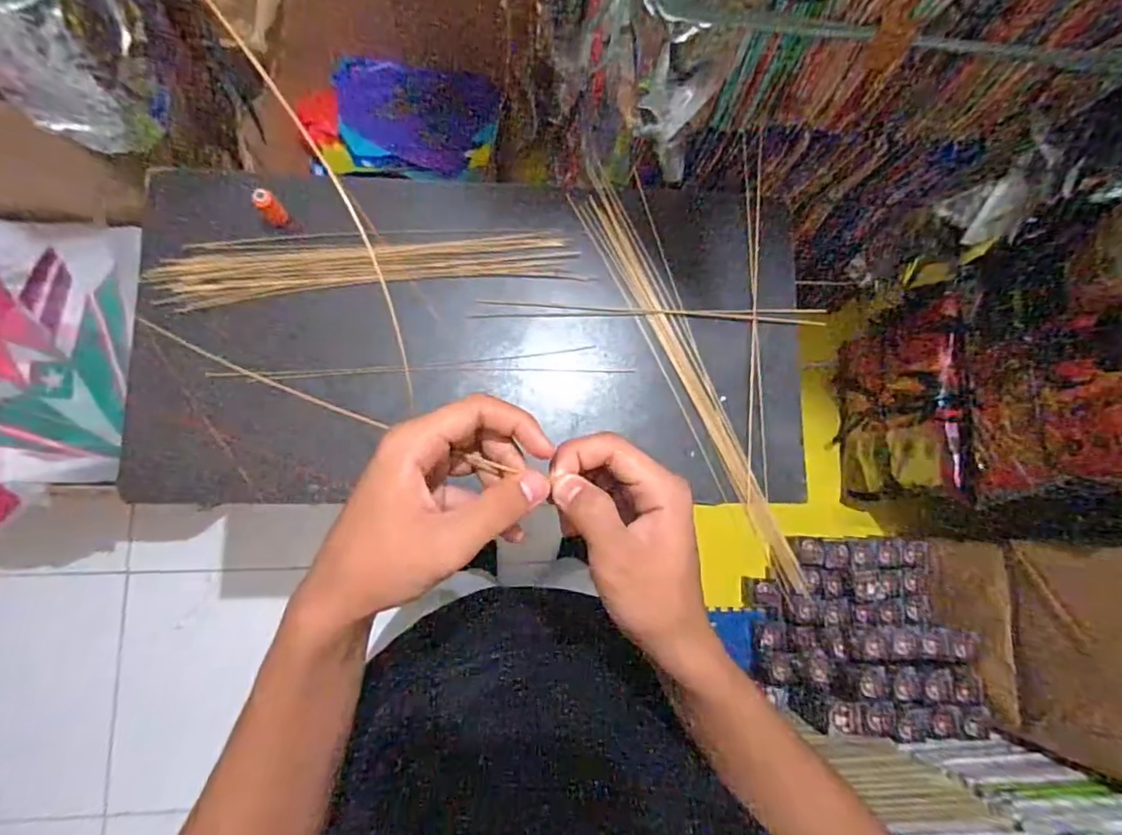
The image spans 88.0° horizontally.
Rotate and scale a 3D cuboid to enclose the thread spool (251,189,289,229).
[{"bbox_3d":[-0.328,-0.238,0.659,0.023,0.049,0.022,1,81,-5],"label":"thread spool"}]

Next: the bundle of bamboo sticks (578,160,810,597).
[{"bbox_3d":[0.165,-0.047,0.718,0.045,0.031,0.563,-27,85,-8],"label":"bundle of bamboo sticks"}]

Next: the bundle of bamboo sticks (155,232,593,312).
[{"bbox_3d":[-0.220,-0.188,0.694,0.479,0.027,0.087,-7,73,-10],"label":"bundle of bamboo sticks"}]

